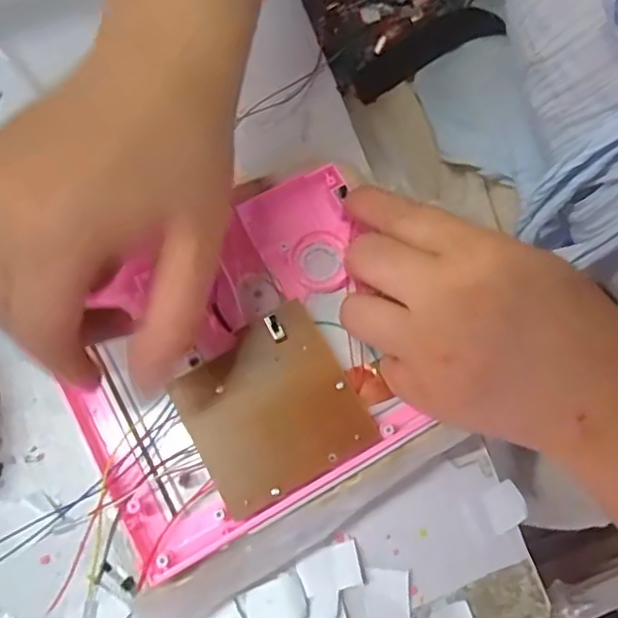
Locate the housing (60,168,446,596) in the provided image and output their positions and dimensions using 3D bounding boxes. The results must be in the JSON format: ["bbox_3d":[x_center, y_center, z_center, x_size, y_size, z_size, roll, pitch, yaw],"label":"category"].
[{"bbox_3d":[-0.029,0.022,0.283,0.150,0.021,0.135,-27,76,-7],"label":"housing"}]

